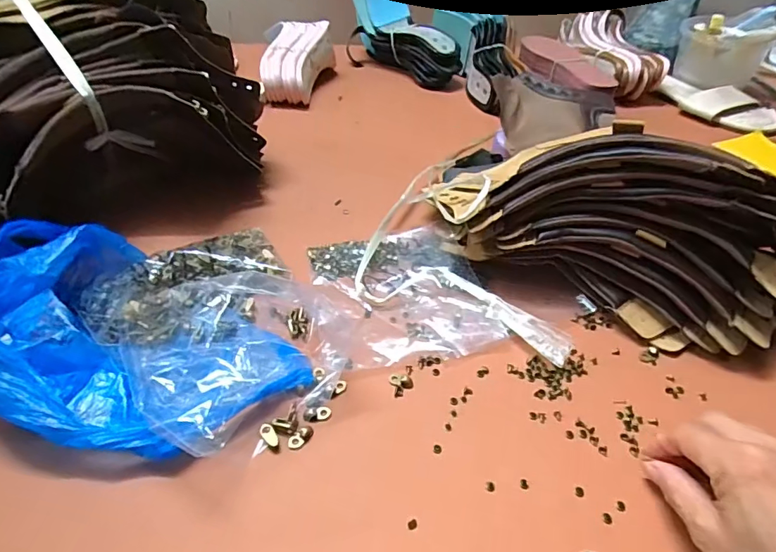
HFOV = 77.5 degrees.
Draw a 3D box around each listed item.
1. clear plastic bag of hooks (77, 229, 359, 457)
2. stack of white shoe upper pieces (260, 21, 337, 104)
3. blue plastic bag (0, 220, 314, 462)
[{"bbox_3d":[-0.134,0.027,0.383,0.164,0.035,0.230,-31,51,-30],"label":"clear plastic bag of hooks"},{"bbox_3d":[-0.139,-0.328,0.747,0.108,0.070,0.155,-3,42,-4],"label":"stack of white shoe upper pieces"},{"bbox_3d":[-0.195,0.040,0.346,0.247,0.062,0.161,25,47,23],"label":"blue plastic bag"}]

